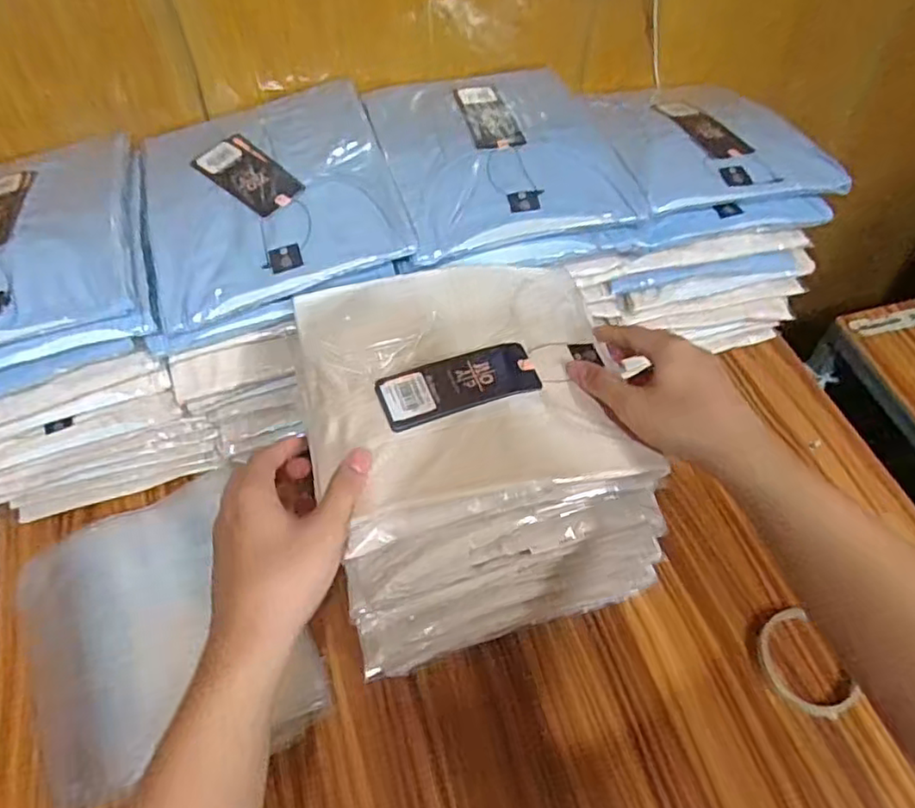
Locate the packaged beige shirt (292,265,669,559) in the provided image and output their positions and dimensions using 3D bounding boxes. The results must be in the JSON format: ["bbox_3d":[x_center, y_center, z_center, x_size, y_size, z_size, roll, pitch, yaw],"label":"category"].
[{"bbox_3d":[0.006,-0.017,0.501,0.238,0.044,0.212,-14,58,-9],"label":"packaged beige shirt"}]

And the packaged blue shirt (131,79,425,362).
[{"bbox_3d":[-0.171,-0.184,0.586,0.217,0.055,0.239,-15,56,-10],"label":"packaged blue shirt"}]

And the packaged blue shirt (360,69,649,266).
[{"bbox_3d":[0.038,-0.239,0.607,0.209,0.021,0.237,-11,55,-7],"label":"packaged blue shirt"}]

